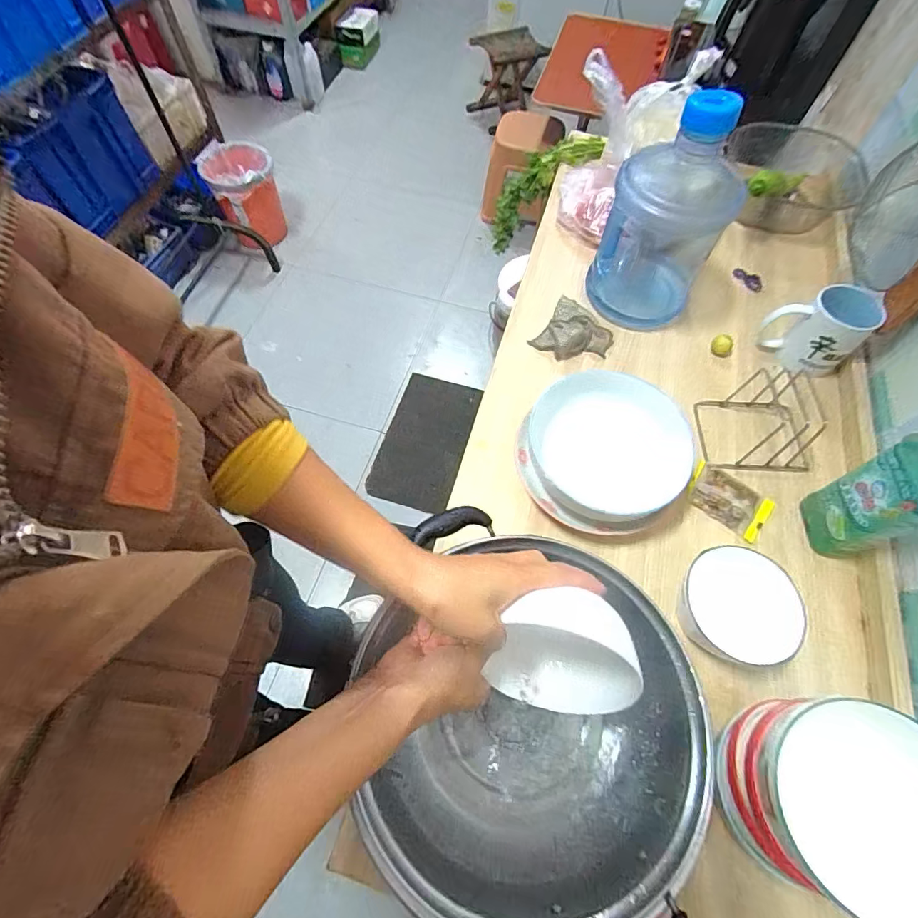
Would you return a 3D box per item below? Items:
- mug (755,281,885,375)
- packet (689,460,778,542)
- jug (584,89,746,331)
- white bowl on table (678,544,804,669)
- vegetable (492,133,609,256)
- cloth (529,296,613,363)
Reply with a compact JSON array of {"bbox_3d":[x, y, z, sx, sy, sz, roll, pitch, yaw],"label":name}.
[{"bbox_3d":[0.492,-0.182,0.628,0.086,0.100,0.107,-36,70,-18],"label":"mug"},{"bbox_3d":[0.326,0.048,0.556,0.096,0.014,0.062,37,68,16],"label":"packet"},{"bbox_3d":[0.276,-0.329,0.602,0.143,0.255,0.157,23,65,10],"label":"jug"},{"bbox_3d":[0.279,0.149,0.467,0.103,0.055,0.105,1,63,-1],"label":"white bowl on table"},{"bbox_3d":[0.144,-0.545,0.903,0.261,0.068,0.102,-36,59,29],"label":"vegetable"},{"bbox_3d":[0.168,-0.183,0.667,0.098,0.033,0.088,36,68,15],"label":"cloth"}]

